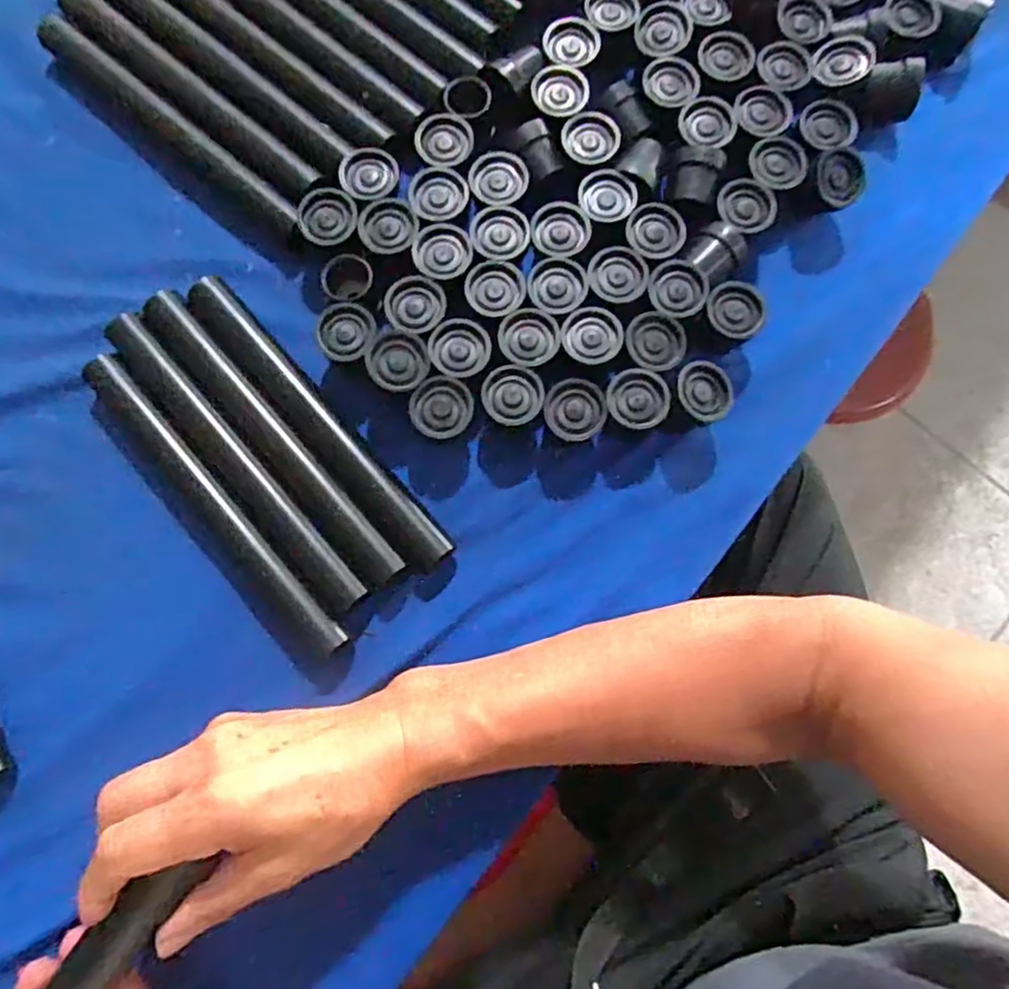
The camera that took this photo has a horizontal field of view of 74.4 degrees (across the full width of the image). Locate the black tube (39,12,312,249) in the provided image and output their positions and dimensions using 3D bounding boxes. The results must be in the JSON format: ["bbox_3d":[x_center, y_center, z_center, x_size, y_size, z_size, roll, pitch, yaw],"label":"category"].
[{"bbox_3d":[-0.211,-0.236,0.421,0.211,0.022,0.021,38,81,6],"label":"black tube"}]

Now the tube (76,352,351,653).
[{"bbox_3d":[-0.167,0.005,0.379,0.025,0.019,0.218,-41,83,-8],"label":"tube"}]

